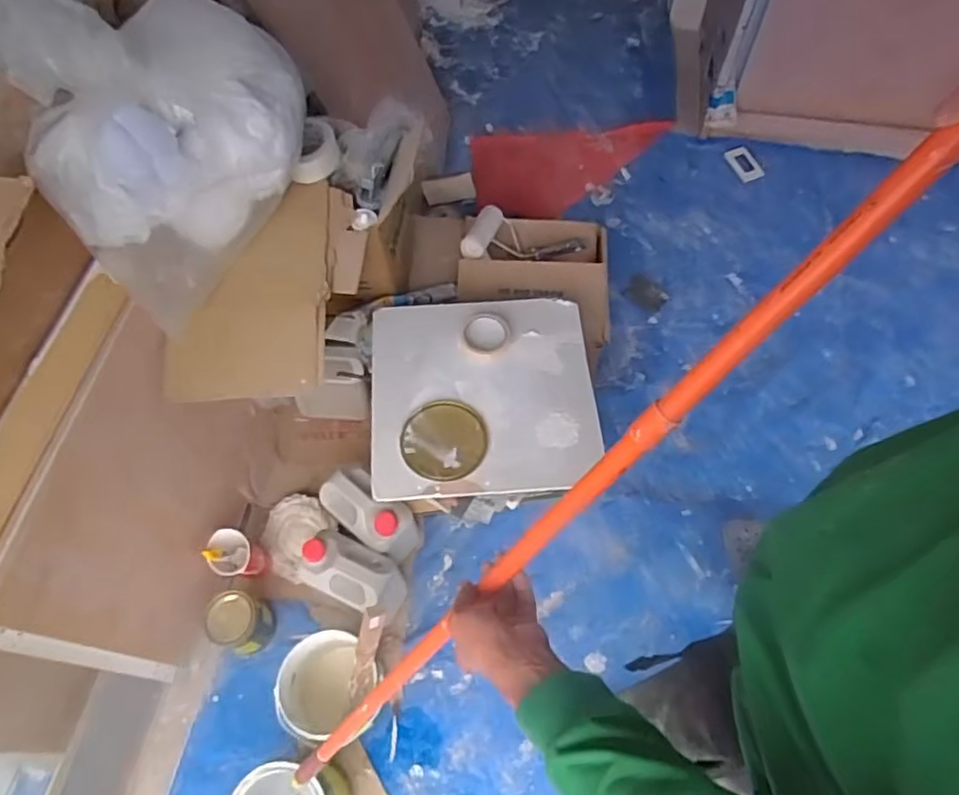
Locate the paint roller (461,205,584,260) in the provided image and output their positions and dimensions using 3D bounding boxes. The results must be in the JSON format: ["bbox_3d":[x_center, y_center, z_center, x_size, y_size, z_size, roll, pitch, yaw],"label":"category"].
[{"bbox_3d":[0.099,-0.383,1.539,0.308,0.082,0.142,3,60,-26],"label":"paint roller"}]

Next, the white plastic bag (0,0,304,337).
[{"bbox_3d":[-0.482,-0.412,1.062,0.422,0.388,0.318,-25,65,-12],"label":"white plastic bag"}]

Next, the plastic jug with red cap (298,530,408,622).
[{"bbox_3d":[-0.242,0.363,1.276,0.183,0.228,0.112,21,65,10],"label":"plastic jug with red cap"}]

